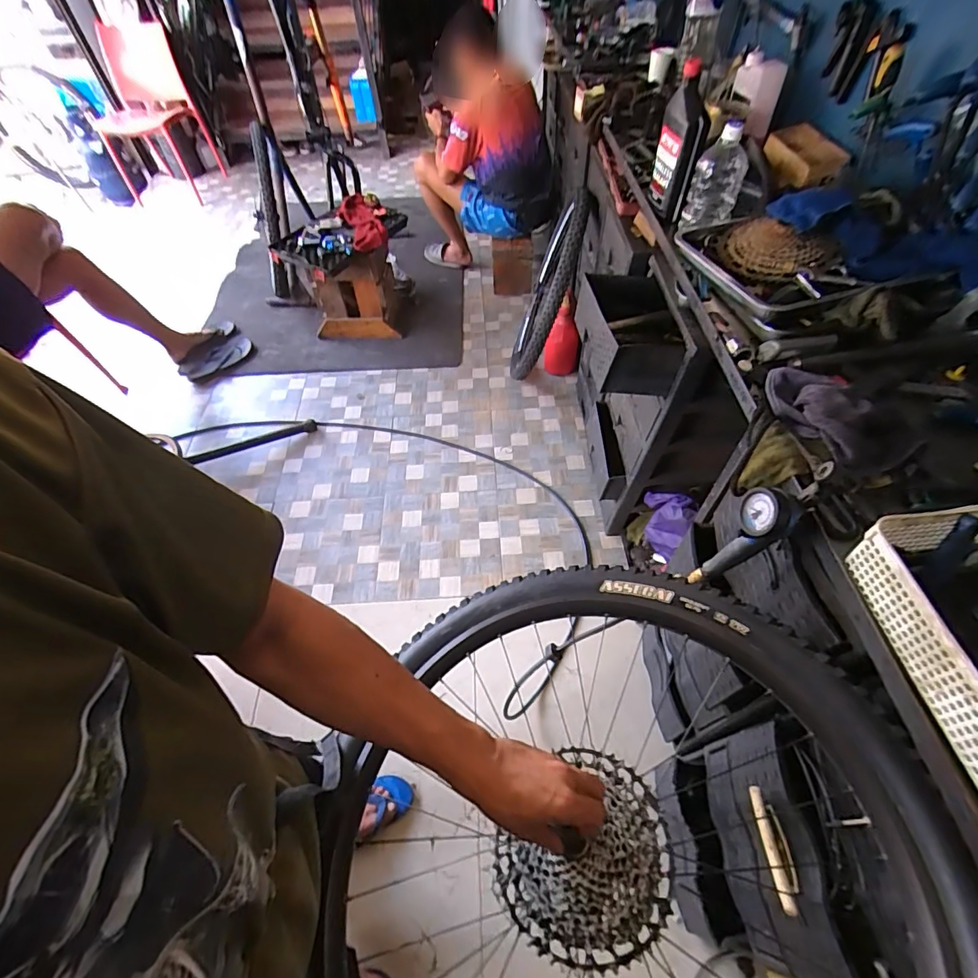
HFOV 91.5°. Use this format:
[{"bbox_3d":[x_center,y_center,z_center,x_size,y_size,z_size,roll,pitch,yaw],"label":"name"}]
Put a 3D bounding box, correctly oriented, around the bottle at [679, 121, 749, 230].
[{"bbox_3d":[0.424,-0.572,0.887,0.084,0.173,0.073,21,58,16],"label":"bottle"}]

